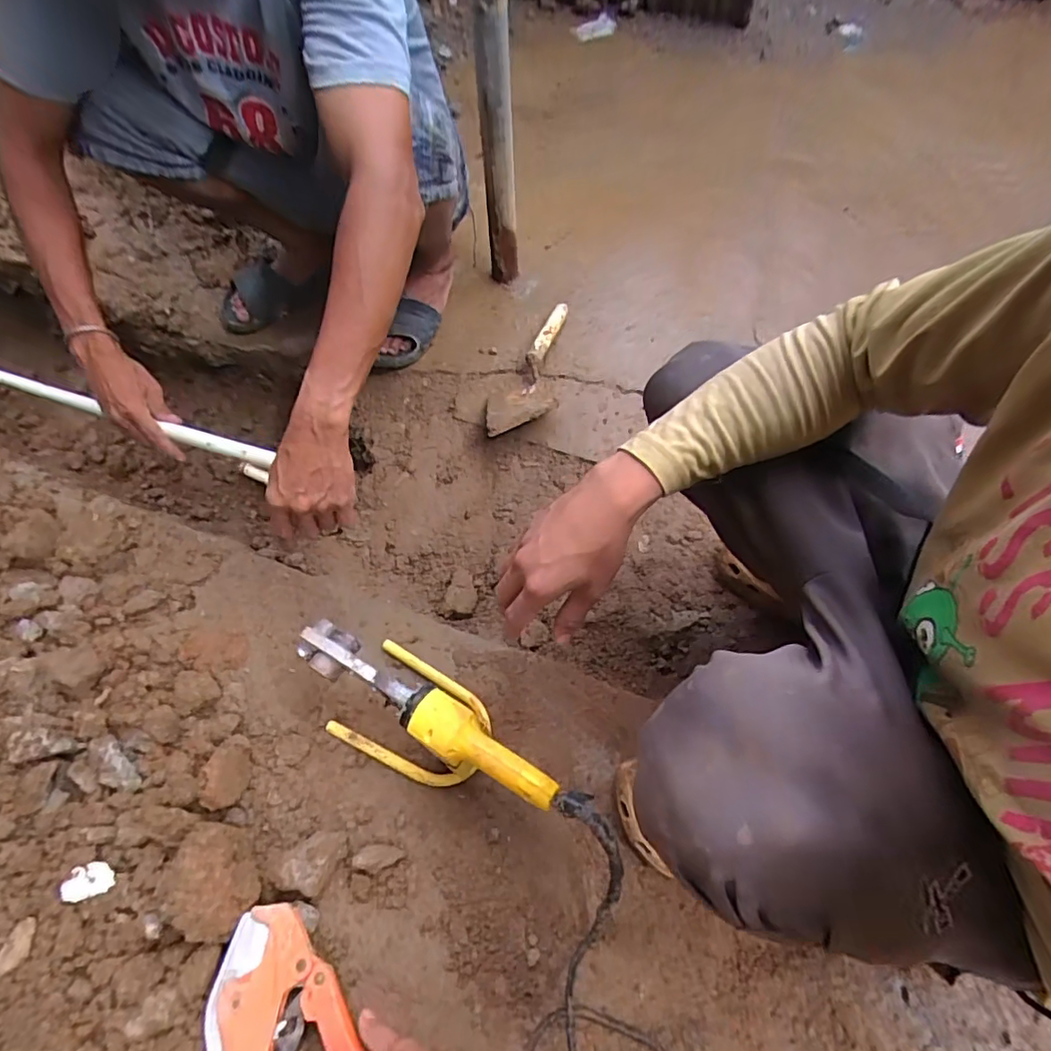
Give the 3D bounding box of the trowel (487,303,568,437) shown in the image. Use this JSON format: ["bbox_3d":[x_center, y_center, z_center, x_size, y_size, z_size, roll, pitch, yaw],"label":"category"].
[{"bbox_3d":[0.009,-0.250,0.879,0.106,0.045,0.309,11,63,7],"label":"trowel"}]

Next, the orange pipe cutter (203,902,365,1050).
[{"bbox_3d":[-0.199,0.429,0.455,0.104,0.028,0.205,-34,66,-16],"label":"orange pipe cutter"}]

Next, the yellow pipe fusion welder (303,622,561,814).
[{"bbox_3d":[-0.106,0.203,0.589,0.296,0.131,0.118,22,64,12],"label":"yellow pipe fusion welder"}]

